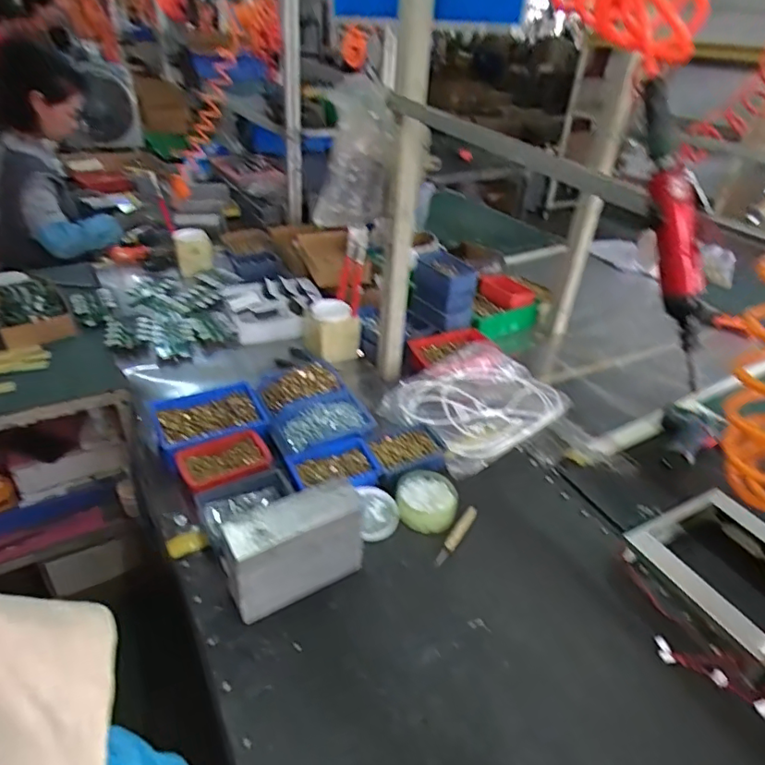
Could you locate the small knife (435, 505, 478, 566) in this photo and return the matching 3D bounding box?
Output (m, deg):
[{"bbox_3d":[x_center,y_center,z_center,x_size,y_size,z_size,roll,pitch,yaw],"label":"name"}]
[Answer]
[{"bbox_3d":[0.124,0.252,0.880,0.019,0.012,0.134,23,39,25],"label":"small knife"}]

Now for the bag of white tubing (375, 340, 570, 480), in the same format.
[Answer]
[{"bbox_3d":[0.207,0.034,1.153,0.365,0.067,0.274,-23,43,-33],"label":"bag of white tubing"}]

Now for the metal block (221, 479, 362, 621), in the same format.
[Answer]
[{"bbox_3d":[-0.124,0.237,0.762,0.189,0.143,0.072,-17,41,-28],"label":"metal block"}]

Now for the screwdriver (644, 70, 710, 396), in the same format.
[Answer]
[{"bbox_3d":[0.297,-0.143,0.538,0.042,0.297,0.034,-24,15,-34],"label":"screwdriver"}]

